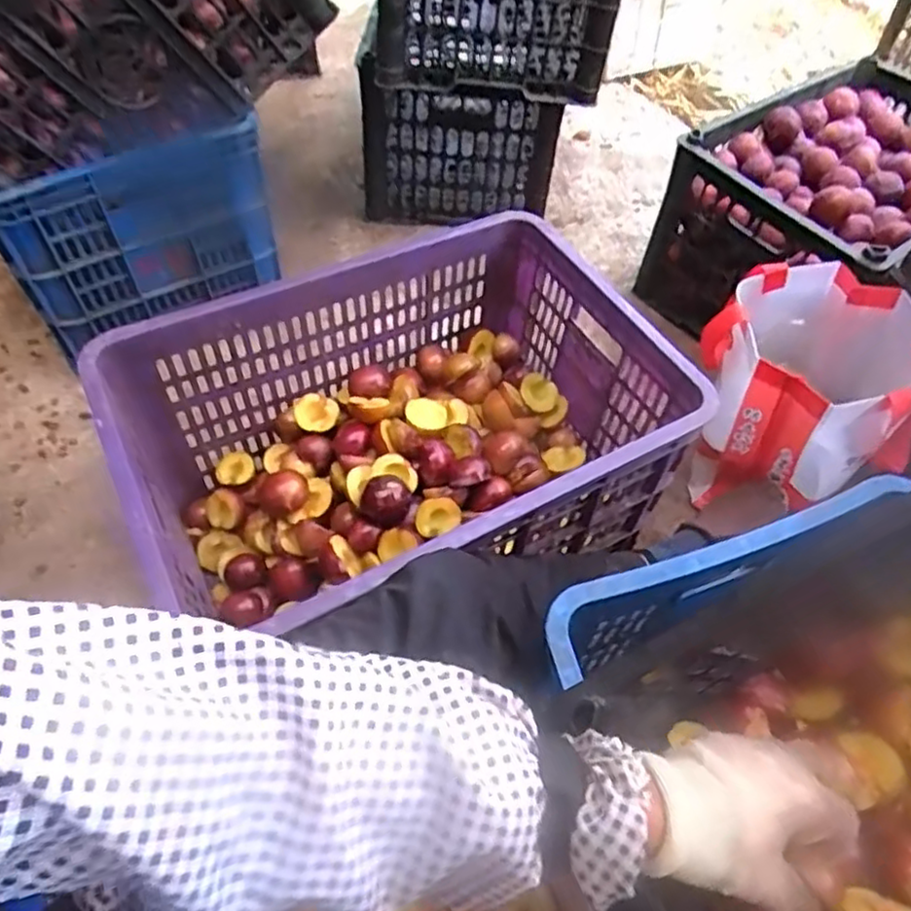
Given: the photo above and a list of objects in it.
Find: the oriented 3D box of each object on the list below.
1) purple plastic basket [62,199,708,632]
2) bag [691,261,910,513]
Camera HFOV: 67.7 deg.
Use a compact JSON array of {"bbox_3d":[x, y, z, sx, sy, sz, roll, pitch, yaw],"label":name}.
[{"bbox_3d":[-0.050,-0.006,0.750,0.524,0.254,0.365,-21,57,-17],"label":"purple plastic basket"},{"bbox_3d":[0.409,-0.065,0.852,0.219,0.266,0.202,21,56,13],"label":"bag"}]

